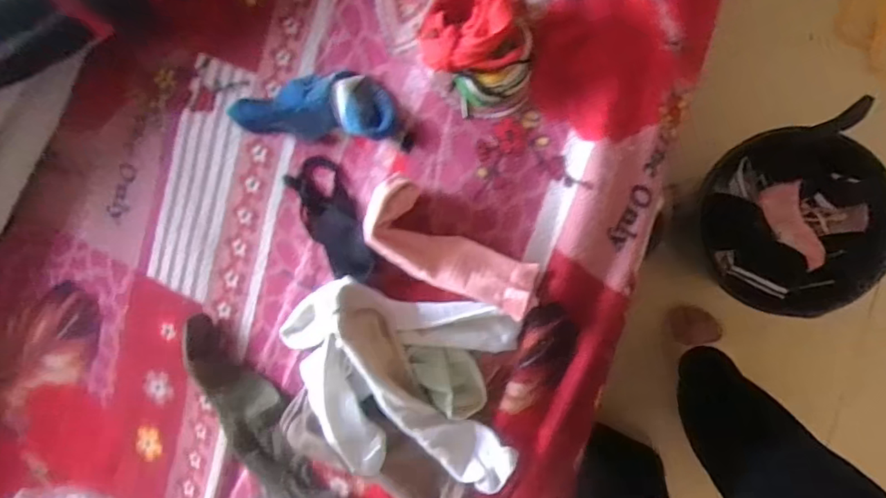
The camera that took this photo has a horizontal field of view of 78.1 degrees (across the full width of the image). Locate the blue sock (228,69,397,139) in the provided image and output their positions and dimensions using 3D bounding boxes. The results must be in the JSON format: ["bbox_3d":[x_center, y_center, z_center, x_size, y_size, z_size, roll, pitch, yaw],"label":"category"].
[{"bbox_3d":[-0.130,-0.150,0.570,0.168,0.052,0.073,3,92,1],"label":"blue sock"}]

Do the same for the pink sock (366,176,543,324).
[{"bbox_3d":[0.009,0.002,0.539,0.177,0.054,0.073,29,92,1],"label":"pink sock"}]

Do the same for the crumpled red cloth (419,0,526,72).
[{"bbox_3d":[0.029,-0.206,0.502,0.094,0.037,0.083,7,92,1],"label":"crumpled red cloth"}]

